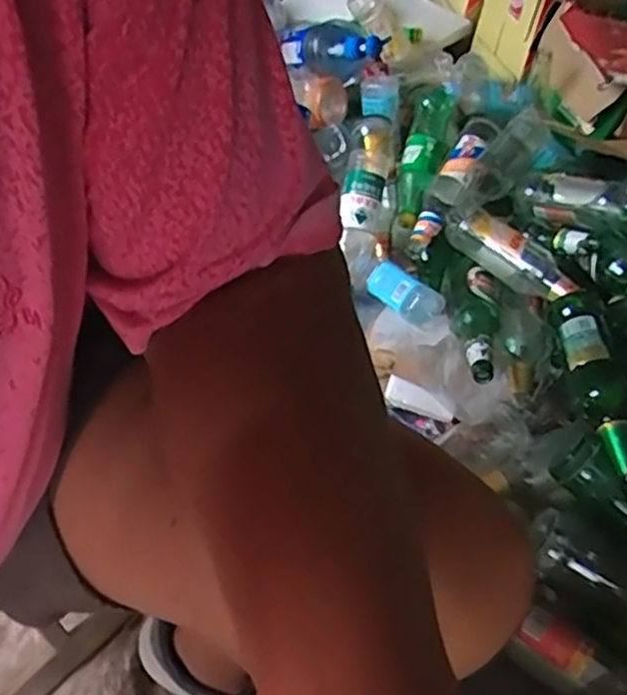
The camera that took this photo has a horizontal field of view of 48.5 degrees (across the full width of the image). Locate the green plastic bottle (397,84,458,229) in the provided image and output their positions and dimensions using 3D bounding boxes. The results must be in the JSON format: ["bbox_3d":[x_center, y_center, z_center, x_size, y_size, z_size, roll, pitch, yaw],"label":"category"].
[{"bbox_3d":[0.180,-0.322,1.133,0.070,0.058,0.279,14,74,9],"label":"green plastic bottle"}]

